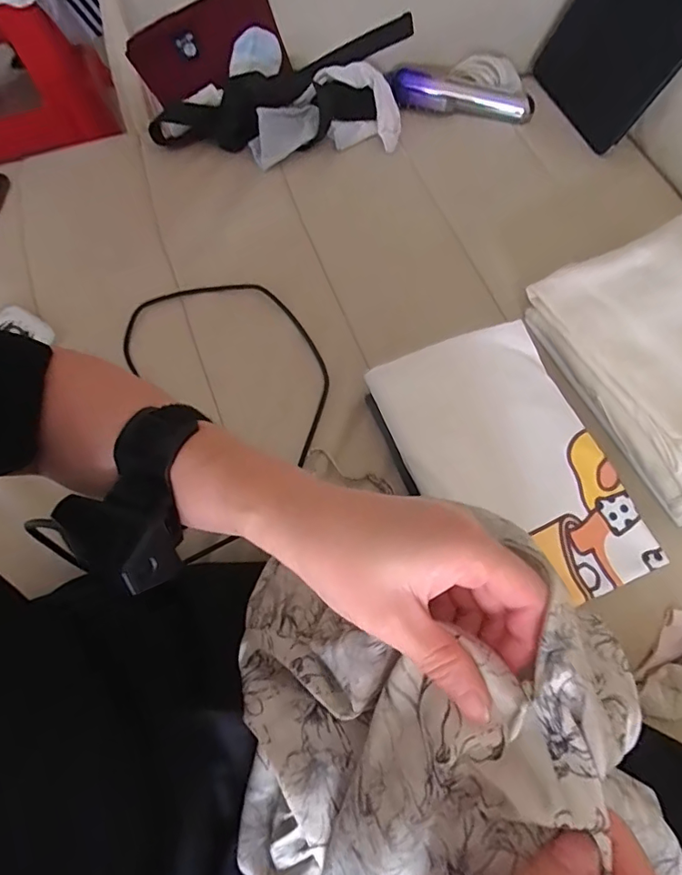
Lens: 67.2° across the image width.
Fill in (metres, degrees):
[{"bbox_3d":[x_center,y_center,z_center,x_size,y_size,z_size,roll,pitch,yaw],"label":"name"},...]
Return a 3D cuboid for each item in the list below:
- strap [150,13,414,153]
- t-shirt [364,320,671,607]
[{"bbox_3d":[-0.061,-0.419,0.647,0.348,0.060,0.105,-19,69,-6],"label":"strap"},{"bbox_3d":[0.143,0.020,0.440,0.155,0.029,0.245,-22,69,-7],"label":"t-shirt"}]

